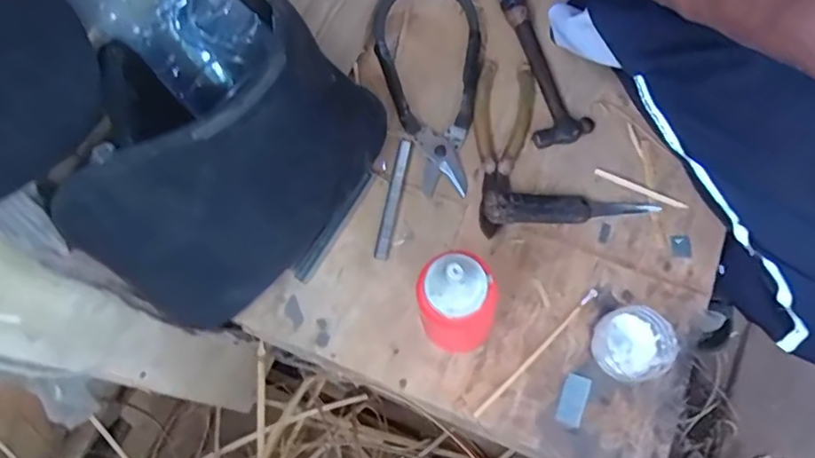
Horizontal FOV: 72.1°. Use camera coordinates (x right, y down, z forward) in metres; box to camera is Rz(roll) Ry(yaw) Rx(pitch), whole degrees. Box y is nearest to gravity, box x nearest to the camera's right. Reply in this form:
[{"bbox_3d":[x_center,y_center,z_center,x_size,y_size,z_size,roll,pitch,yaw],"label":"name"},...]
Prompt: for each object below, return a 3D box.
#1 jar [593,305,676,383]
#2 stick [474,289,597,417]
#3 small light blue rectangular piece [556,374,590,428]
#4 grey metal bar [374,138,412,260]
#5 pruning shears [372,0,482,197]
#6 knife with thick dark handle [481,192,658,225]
[{"bbox_3d":[0.175,0.090,0.435,0.055,0.036,0.056,-1,72,2],"label":"jar"},{"bbox_3d":[0.105,0.100,0.454,0.142,0.005,0.005,-43,75,-11],"label":"stick"},{"bbox_3d":[0.131,0.135,0.442,0.018,0.004,0.039,21,74,9],"label":"small light blue rectangular piece"},{"bbox_3d":[-0.013,-0.027,0.493,0.013,0.008,0.110,11,73,6],"label":"grey metal bar"},{"bbox_3d":[0.019,-0.141,0.516,0.099,0.019,0.213,-2,72,2],"label":"pruning shears"},{"bbox_3d":[0.138,-0.018,0.473,0.145,0.029,0.026,-3,72,2],"label":"knife with thick dark handle"}]

